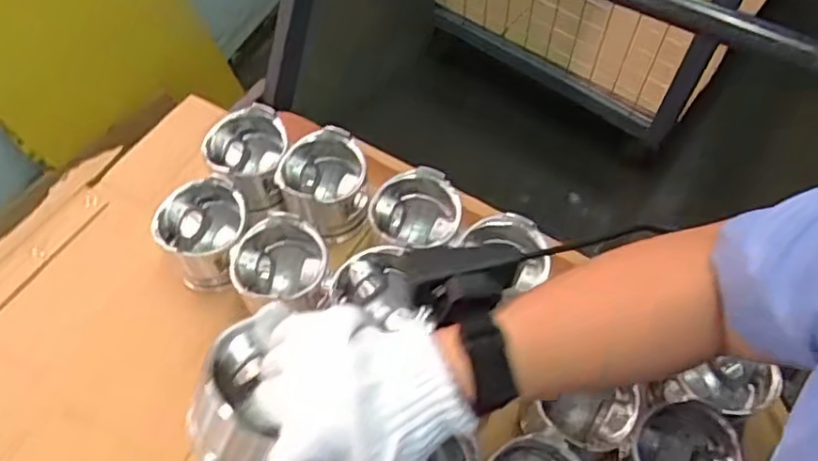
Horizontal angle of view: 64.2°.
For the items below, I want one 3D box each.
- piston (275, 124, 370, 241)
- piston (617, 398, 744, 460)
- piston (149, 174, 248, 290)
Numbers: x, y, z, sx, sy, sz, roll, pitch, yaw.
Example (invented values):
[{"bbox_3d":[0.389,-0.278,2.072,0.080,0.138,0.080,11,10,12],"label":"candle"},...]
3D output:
[{"bbox_3d":[-0.084,-0.047,0.686,0.086,0.064,0.089,-34,65,-19],"label":"piston"},{"bbox_3d":[0.225,0.193,0.547,0.085,0.060,0.089,0,58,-1],"label":"piston"},{"bbox_3d":[-0.203,0.005,0.661,0.085,0.081,0.089,0,58,-1],"label":"piston"}]

